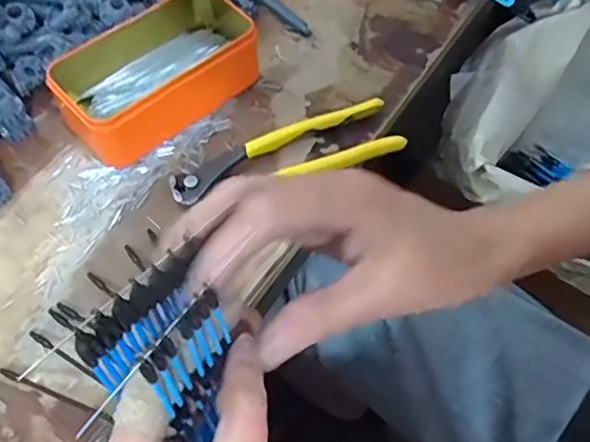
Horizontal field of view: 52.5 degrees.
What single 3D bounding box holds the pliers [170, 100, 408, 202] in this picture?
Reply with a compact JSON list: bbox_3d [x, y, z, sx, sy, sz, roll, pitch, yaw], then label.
[{"bbox_3d":[-0.007,-0.046,0.424,0.164,0.020,0.045,-16,60,-10],"label":"pliers"}]

